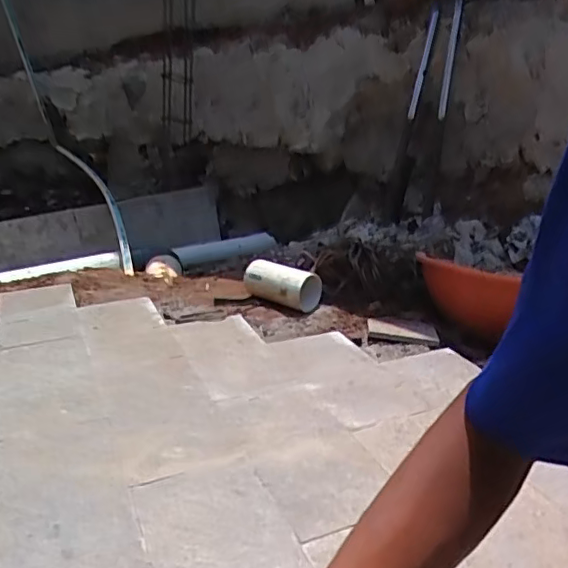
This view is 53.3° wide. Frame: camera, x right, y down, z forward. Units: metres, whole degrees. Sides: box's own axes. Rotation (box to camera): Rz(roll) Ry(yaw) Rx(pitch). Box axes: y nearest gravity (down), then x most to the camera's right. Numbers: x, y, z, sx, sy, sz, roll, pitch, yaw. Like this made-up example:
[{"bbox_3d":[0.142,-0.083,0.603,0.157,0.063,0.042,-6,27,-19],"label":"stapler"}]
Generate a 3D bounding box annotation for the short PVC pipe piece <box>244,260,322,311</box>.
[{"bbox_3d":[0.001,-0.002,1.310,0.177,0.092,0.090,19,28,41],"label":"short PVC pipe piece"}]

